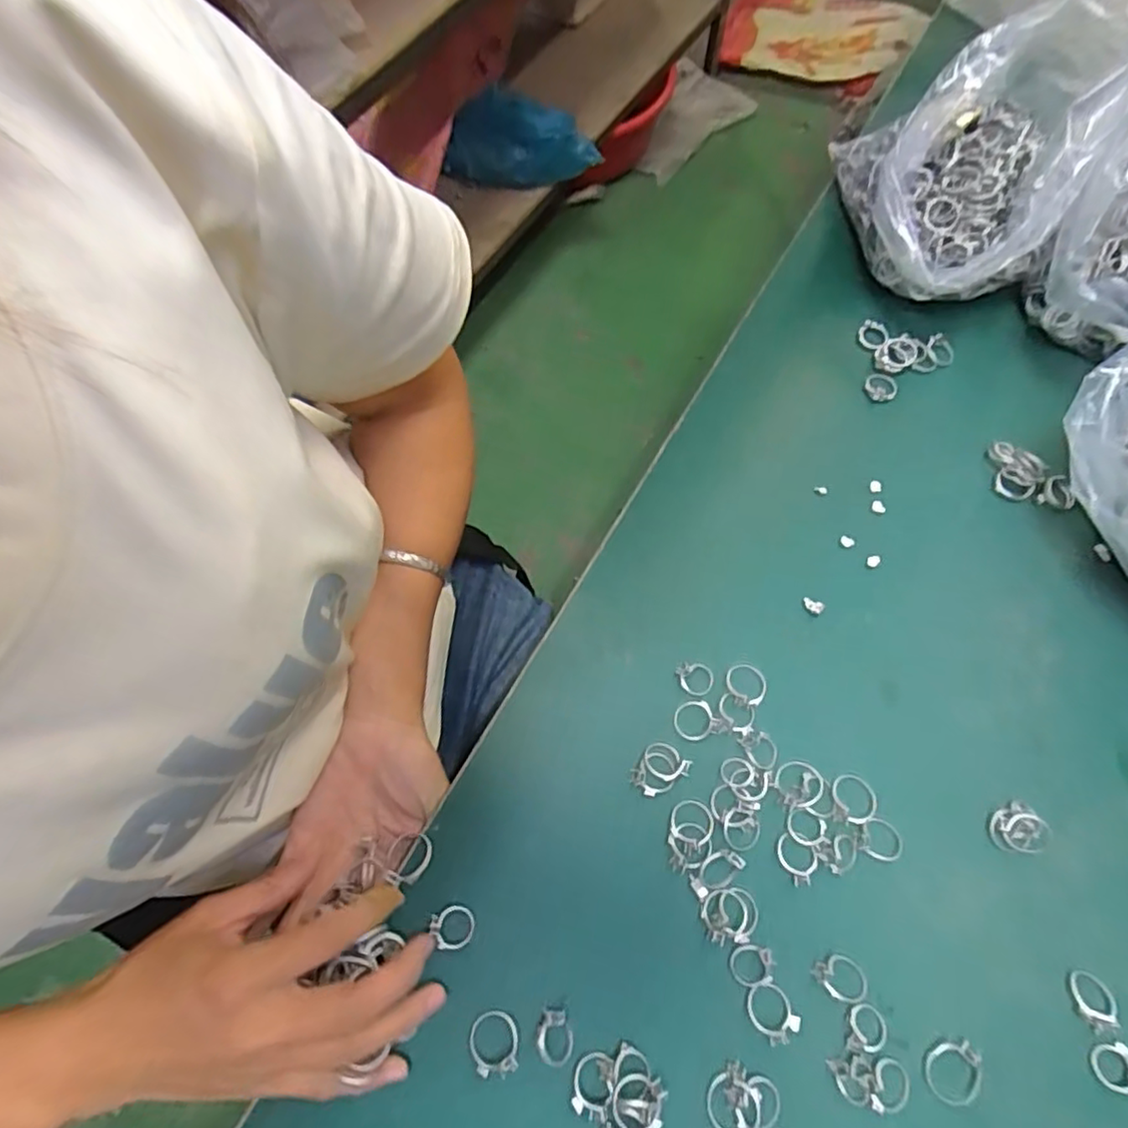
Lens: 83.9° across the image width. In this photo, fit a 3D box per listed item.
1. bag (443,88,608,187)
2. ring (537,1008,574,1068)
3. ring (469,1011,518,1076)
[{"bbox_3d":[-0.078,-0.753,1.113,0.275,0.099,0.152,7,69,3],"label":"bag"},{"bbox_3d":[-0.004,0.216,0.285,0.016,0.004,0.021,-15,70,-6],"label":"ring"},{"bbox_3d":[-0.032,0.218,0.285,0.022,0.006,0.024,0,69,0],"label":"ring"}]

